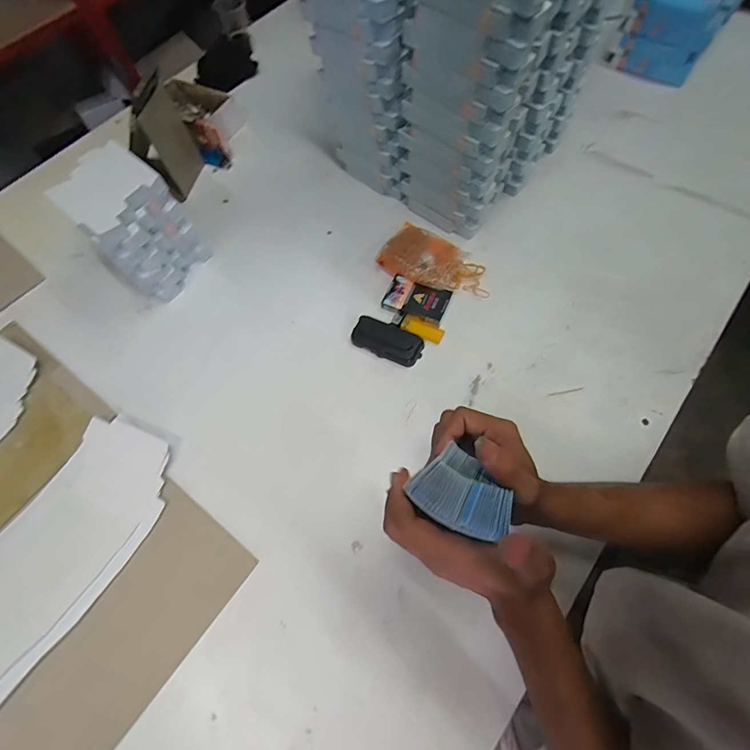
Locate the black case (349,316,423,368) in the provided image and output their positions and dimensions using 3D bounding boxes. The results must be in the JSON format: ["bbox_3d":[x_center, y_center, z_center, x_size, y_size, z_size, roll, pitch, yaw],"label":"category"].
[{"bbox_3d":[0.019,-0.053,0.600,0.107,0.024,0.054,22,69,13],"label":"black case"}]

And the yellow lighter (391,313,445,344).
[{"bbox_3d":[0.065,-0.073,0.603,0.081,0.011,0.026,24,70,14],"label":"yellow lighter"}]

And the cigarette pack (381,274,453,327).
[{"bbox_3d":[0.066,-0.119,0.618,0.095,0.020,0.061,21,69,13],"label":"cigarette pack"}]

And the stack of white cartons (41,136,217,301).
[{"bbox_3d":[-0.366,-0.230,0.615,0.132,0.169,0.146,38,73,18],"label":"stack of white cartons"}]

